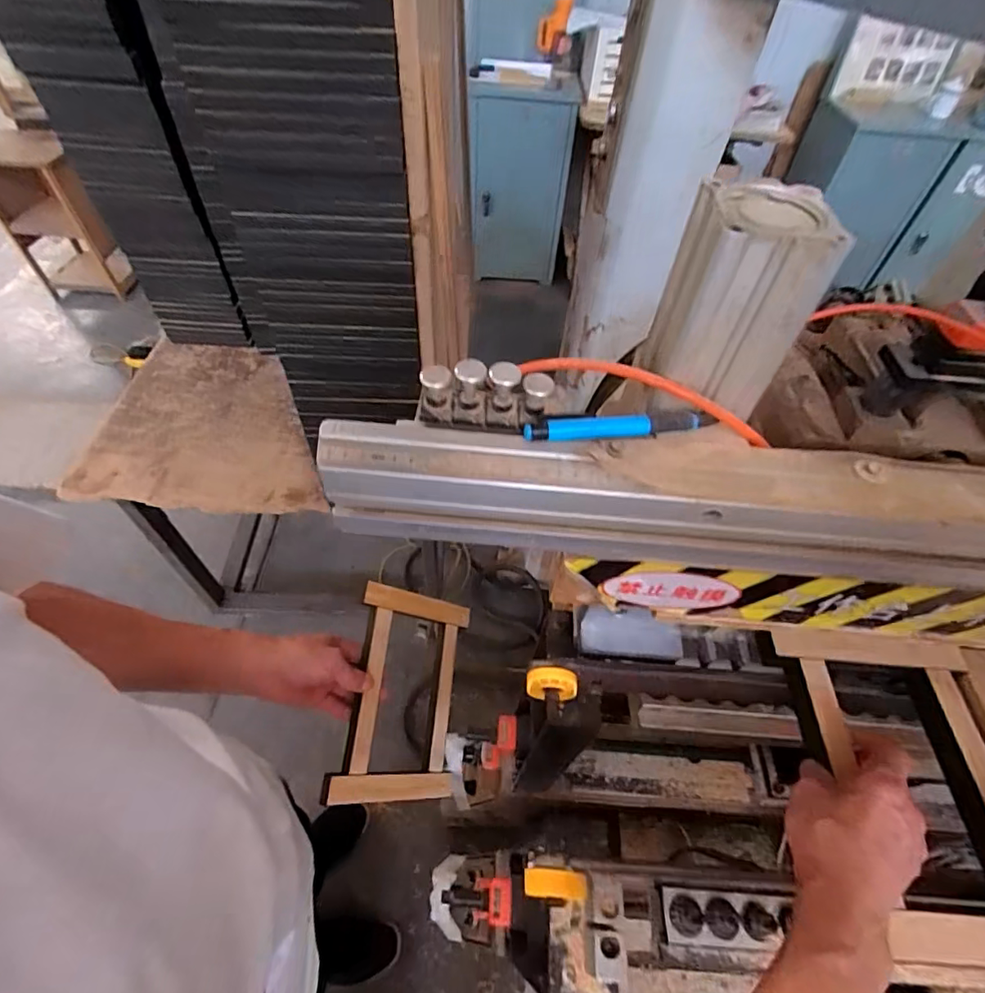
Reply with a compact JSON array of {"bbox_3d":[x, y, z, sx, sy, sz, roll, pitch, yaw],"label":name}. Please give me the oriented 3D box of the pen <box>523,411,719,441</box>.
[{"bbox_3d":[0.081,-0.045,0.326,0.123,0.012,0.012,-7,53,-9],"label":"pen"}]

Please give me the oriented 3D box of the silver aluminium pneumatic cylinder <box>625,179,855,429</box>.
[{"bbox_3d":[0.137,-0.110,0.306,0.076,0.117,0.065,13,53,7],"label":"silver aluminium pneumatic cylinder"}]

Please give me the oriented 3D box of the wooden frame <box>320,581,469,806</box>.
[{"bbox_3d":[-0.109,0.245,0.652,0.029,0.183,0.239,-12,62,38],"label":"wooden frame"}]

